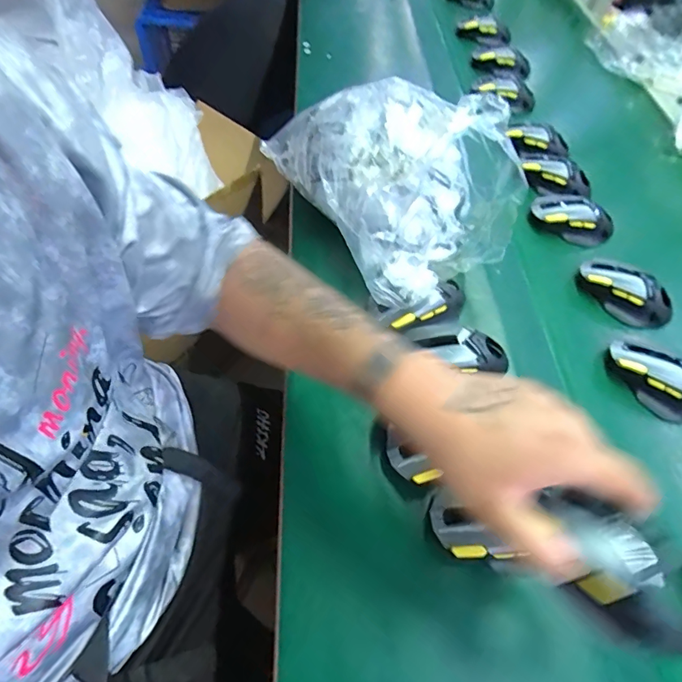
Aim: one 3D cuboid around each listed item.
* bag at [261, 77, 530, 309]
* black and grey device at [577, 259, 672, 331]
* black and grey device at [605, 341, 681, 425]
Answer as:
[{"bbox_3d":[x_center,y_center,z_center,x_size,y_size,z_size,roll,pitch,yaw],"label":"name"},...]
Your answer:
[{"bbox_3d":[0.053,-0.219,0.530,0.173,0.155,0.345,-23,65,-20],"label":"bag"},{"bbox_3d":[0.356,-0.061,0.559,0.054,0.041,0.116,-37,67,-25],"label":"black and grey device"},{"bbox_3d":[0.349,0.045,0.485,0.115,0.041,0.048,36,62,14],"label":"black and grey device"}]

